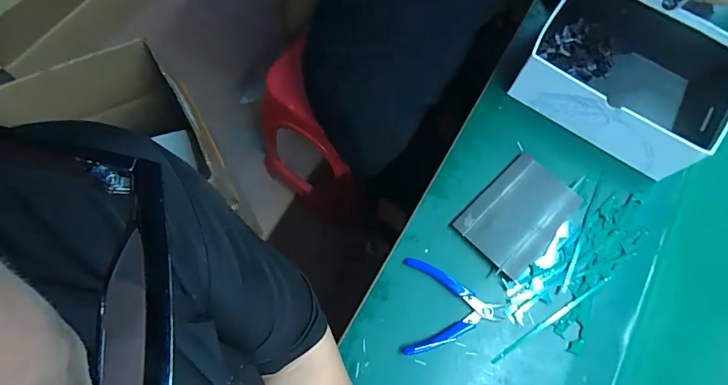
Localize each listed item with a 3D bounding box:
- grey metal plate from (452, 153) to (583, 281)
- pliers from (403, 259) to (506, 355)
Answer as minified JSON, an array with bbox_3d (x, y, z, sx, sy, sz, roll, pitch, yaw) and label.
[{"bbox_3d":[0.200,0.027,0.526,0.148,0.009,0.099,-41,78,-15],"label":"grey metal plate"},{"bbox_3d":[0.107,0.138,0.484,0.116,0.013,0.107,6,71,-1],"label":"pliers"}]

